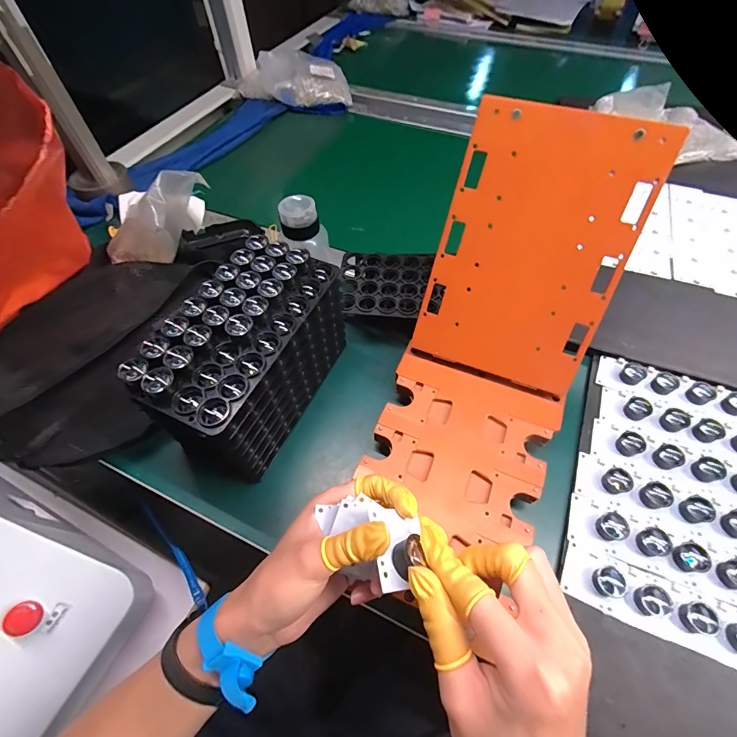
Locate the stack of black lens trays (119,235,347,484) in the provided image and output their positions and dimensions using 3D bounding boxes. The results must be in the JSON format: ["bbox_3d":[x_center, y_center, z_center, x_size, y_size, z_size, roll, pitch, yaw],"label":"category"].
[{"bbox_3d":[-0.110,-0.009,0.367,0.097,0.135,0.197,22,61,15],"label":"stack of black lens trays"}]

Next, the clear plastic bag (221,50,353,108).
[{"bbox_3d":[-0.175,-0.628,0.822,0.270,0.059,0.155,-2,57,1],"label":"clear plastic bag"}]

